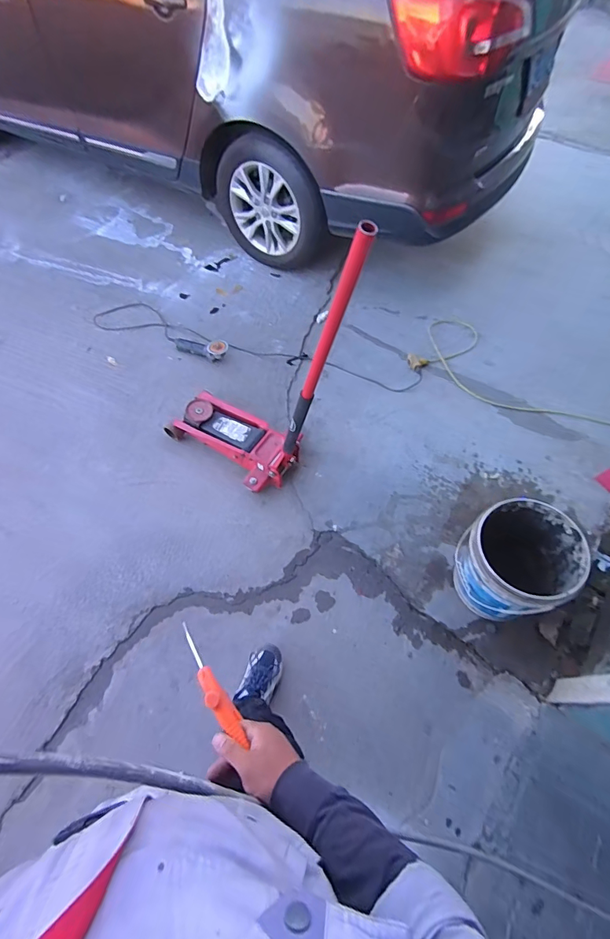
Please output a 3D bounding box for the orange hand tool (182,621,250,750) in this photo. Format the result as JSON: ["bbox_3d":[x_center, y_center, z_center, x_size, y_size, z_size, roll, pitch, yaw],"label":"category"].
[{"bbox_3d":[-0.130,0.292,0.572,0.025,0.031,0.170,-31,66,-17],"label":"orange hand tool"}]

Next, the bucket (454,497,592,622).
[{"bbox_3d":[0.639,0.298,1.312,0.311,0.389,0.289,0,60,0],"label":"bucket"}]

